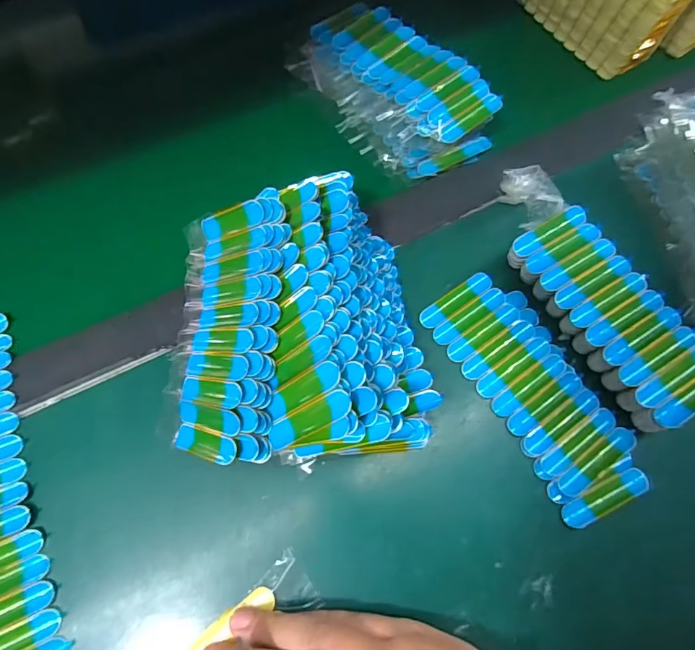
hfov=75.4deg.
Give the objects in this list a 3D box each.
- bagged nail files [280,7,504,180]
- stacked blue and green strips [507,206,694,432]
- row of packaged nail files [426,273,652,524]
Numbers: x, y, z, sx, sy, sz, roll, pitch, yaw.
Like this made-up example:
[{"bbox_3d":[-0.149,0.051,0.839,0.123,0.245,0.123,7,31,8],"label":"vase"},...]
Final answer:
[{"bbox_3d":[0.036,-0.207,0.391,0.104,0.044,0.185,-39,74,-15],"label":"bagged nail files"},{"bbox_3d":[0.180,-0.006,0.314,0.066,0.029,0.153,-28,71,-11],"label":"stacked blue and green strips"},{"bbox_3d":[0.128,0.042,0.310,0.071,0.008,0.173,-30,72,-12],"label":"row of packaged nail files"}]

